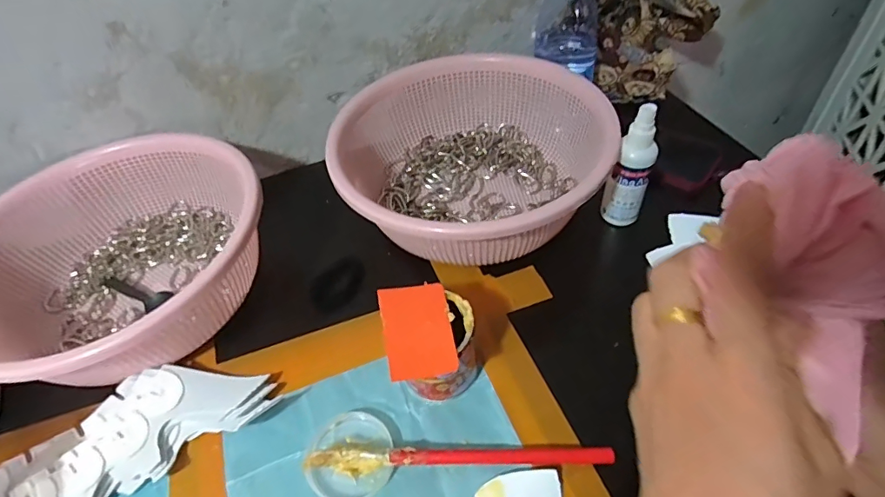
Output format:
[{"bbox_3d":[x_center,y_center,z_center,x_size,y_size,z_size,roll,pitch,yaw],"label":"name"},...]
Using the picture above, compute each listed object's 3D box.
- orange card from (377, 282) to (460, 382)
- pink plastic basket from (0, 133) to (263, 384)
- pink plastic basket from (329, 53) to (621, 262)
[{"bbox_3d":[-0.018,0.060,0.366,0.051,0.006,0.081,-13,49,-3],"label":"orange card"},{"bbox_3d":[-0.308,0.001,0.473,0.274,0.113,0.252,-27,51,-16],"label":"pink plastic basket"},{"bbox_3d":[0.024,-0.096,0.523,0.269,0.102,0.263,-4,49,4],"label":"pink plastic basket"}]

